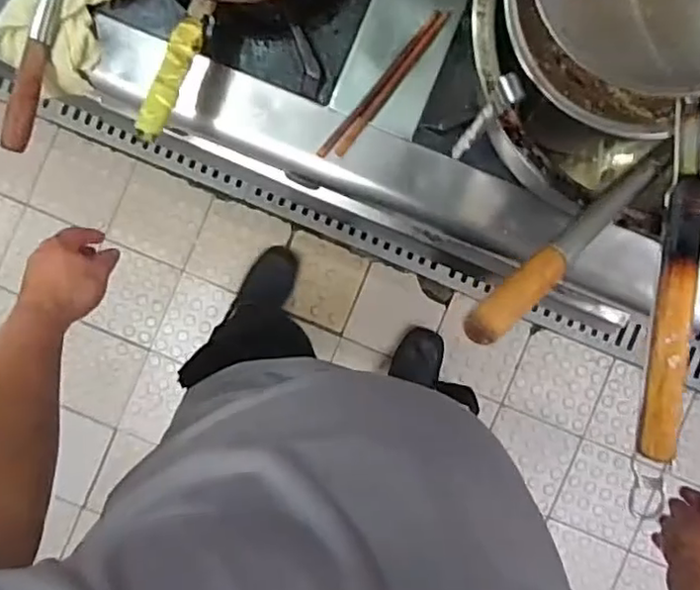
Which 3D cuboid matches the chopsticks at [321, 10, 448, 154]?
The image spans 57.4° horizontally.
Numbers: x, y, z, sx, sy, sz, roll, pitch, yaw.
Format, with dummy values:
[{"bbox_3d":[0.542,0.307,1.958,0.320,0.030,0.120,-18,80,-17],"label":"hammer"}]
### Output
[{"bbox_3d":[0.038,-0.232,0.713,0.024,0.009,0.201,39,91,-1],"label":"chopsticks"}]

